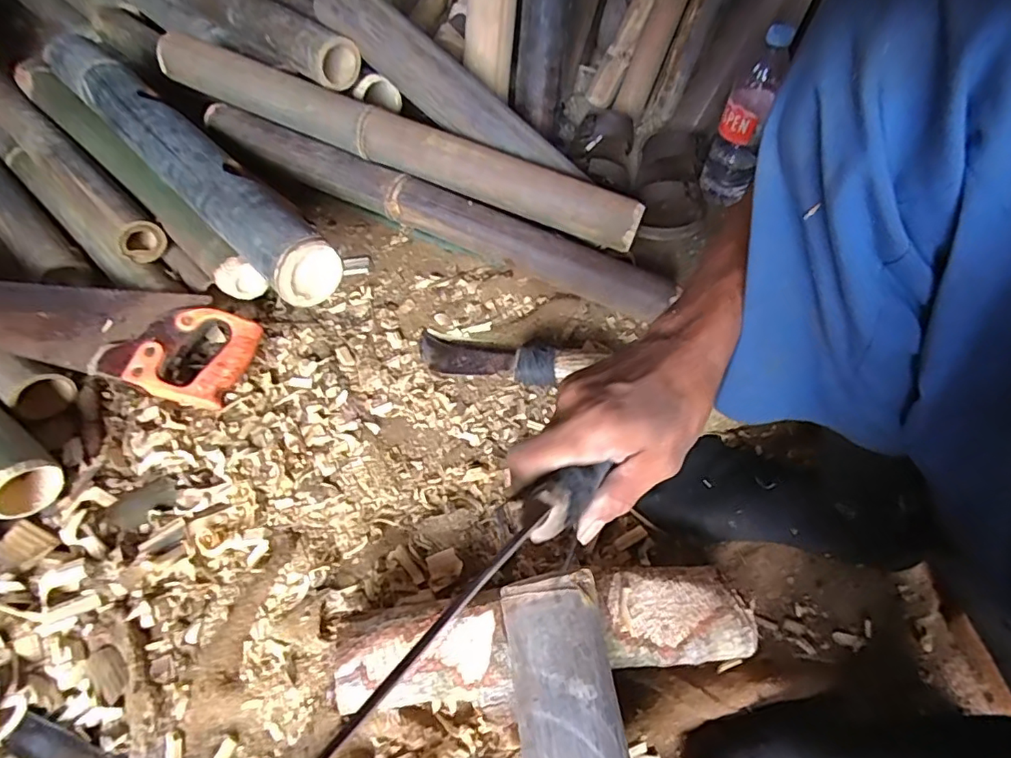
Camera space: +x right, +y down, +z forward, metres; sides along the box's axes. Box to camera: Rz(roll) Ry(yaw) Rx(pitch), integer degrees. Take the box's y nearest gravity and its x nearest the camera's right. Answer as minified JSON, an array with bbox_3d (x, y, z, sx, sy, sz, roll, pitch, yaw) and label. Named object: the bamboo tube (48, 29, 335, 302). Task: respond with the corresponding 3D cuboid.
[{"bbox_3d":[-0.414,-0.287,0.672,0.611,0.085,0.075,38,62,25],"label":"bamboo tube"}]

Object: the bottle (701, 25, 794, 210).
[{"bbox_3d":[0.335,-0.357,0.758,0.068,0.234,0.064,16,55,12],"label":"bottle"}]

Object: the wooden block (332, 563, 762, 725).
[{"bbox_3d":[0.034,0.215,0.441,0.320,0.061,0.086,-5,54,-3],"label":"wooden block"}]

